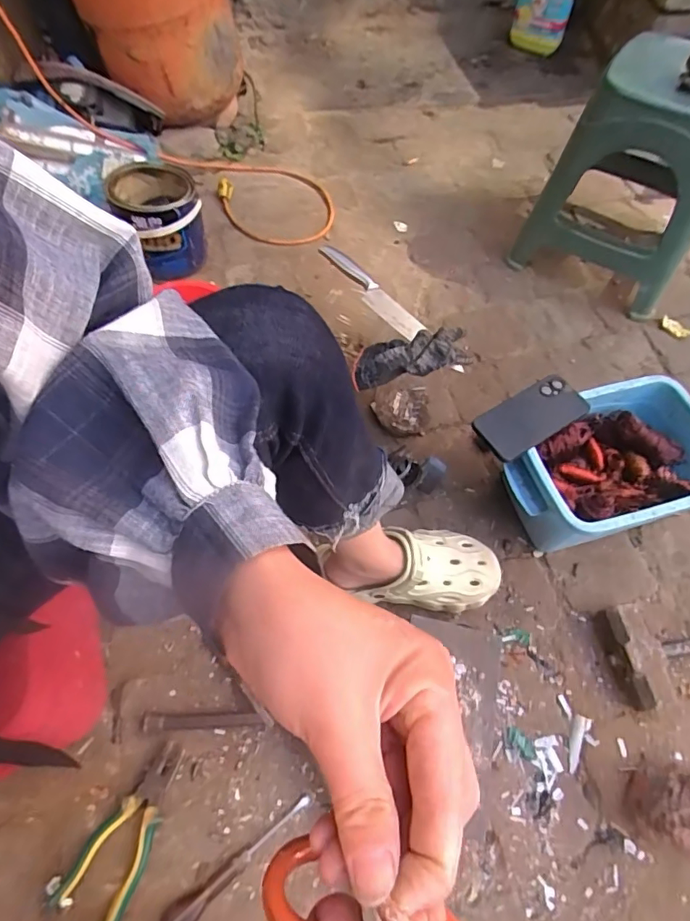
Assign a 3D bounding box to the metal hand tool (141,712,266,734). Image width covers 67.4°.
[{"bbox_3d":[-0.175,0.327,0.647,0.149,0.021,0.020,0,61,-1],"label":"metal hand tool"}]

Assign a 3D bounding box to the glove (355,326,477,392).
[{"bbox_3d":[0.091,-0.146,0.713,0.168,0.048,0.067,-13,62,-8],"label":"glove"}]

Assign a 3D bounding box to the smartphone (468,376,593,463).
[{"bbox_3d":[0.249,-0.060,0.689,0.149,0.014,0.075,-31,81,-12],"label":"smartphone"}]

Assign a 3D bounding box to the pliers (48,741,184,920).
[{"bbox_3d":[-0.251,0.414,0.587,0.077,0.019,0.182,17,62,8],"label":"pliers"}]

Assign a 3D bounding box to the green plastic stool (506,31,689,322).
[{"bbox_3d":[0.489,-0.480,0.907,0.281,0.362,0.236,24,64,11],"label":"green plastic stool"}]

